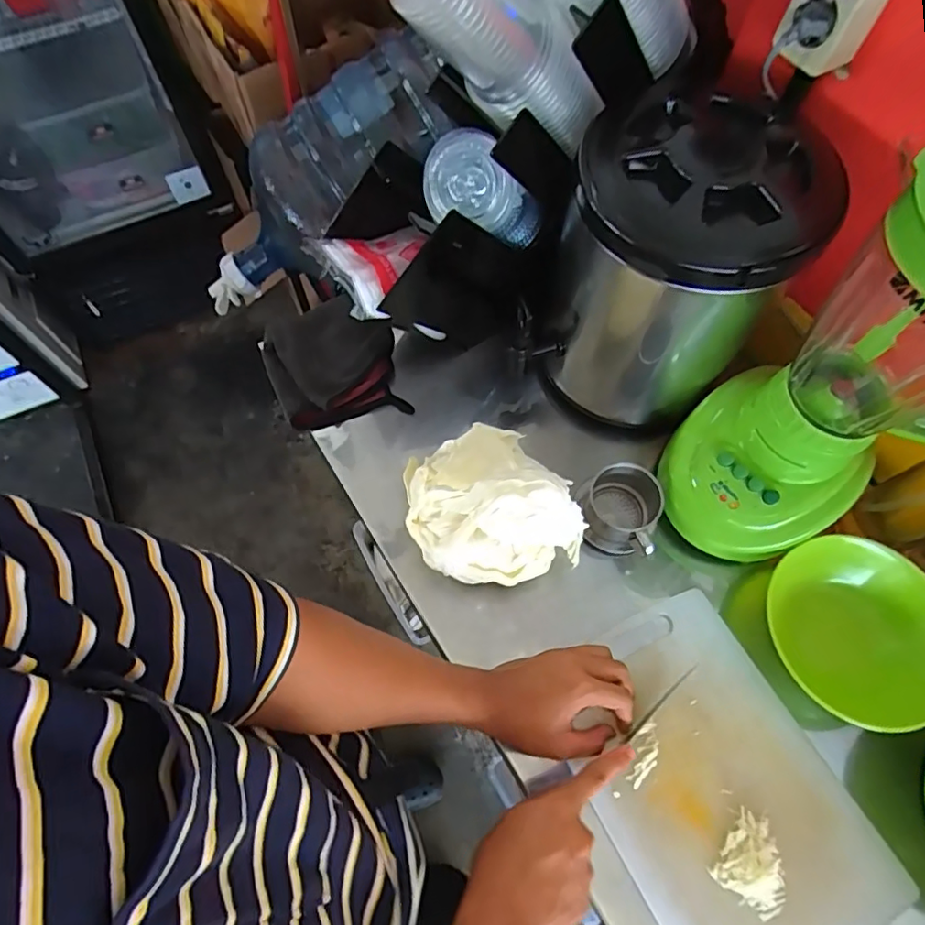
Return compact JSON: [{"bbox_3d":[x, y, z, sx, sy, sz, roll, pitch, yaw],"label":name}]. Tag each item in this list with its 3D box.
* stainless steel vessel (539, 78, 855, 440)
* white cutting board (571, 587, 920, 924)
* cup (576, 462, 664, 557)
[{"bbox_3d":[0.216,-0.201,0.593,0.202,0.286,0.214,35,69,14],"label":"stainless steel vessel"},{"bbox_3d":[0.226,0.291,0.511,0.204,0.018,0.301,-26,68,-12],"label":"white cutting board"},{"bbox_3d":[0.169,0.055,0.616,0.085,0.071,0.084,12,66,4],"label":"cup"}]

